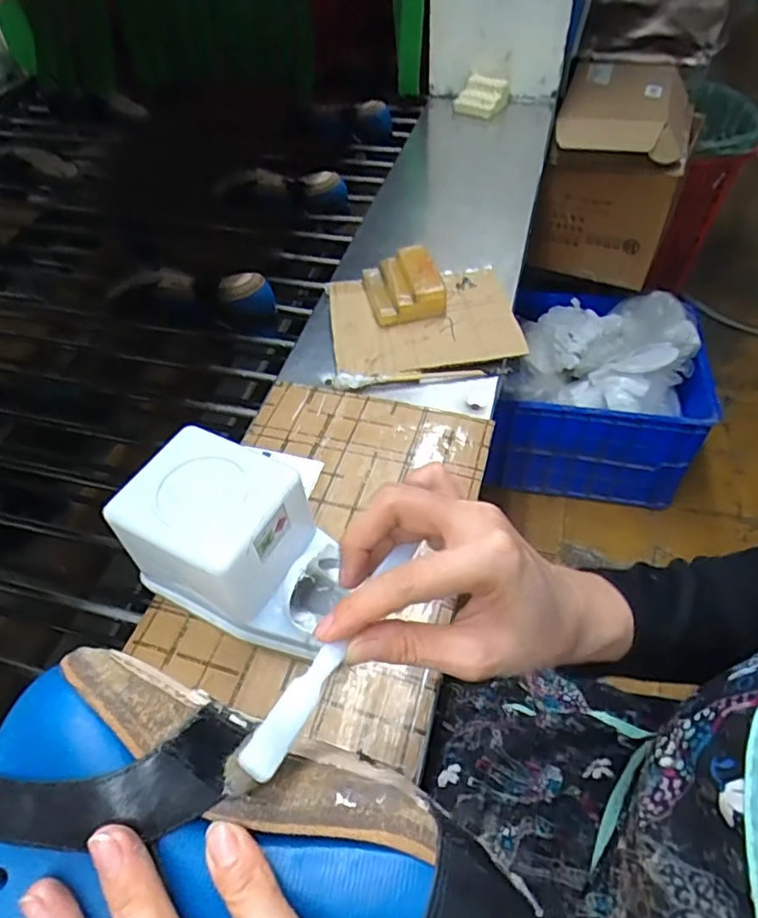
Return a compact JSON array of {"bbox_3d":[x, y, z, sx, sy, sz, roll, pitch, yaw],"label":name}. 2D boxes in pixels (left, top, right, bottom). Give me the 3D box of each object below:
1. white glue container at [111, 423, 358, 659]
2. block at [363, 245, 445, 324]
[{"bbox_3d":[-0.105,0.063,0.440,0.150,0.108,0.103,20,55,18],"label":"white glue container"},{"bbox_3d":[0.028,-0.205,0.696,0.083,0.043,0.104,-13,51,-8],"label":"block"}]

